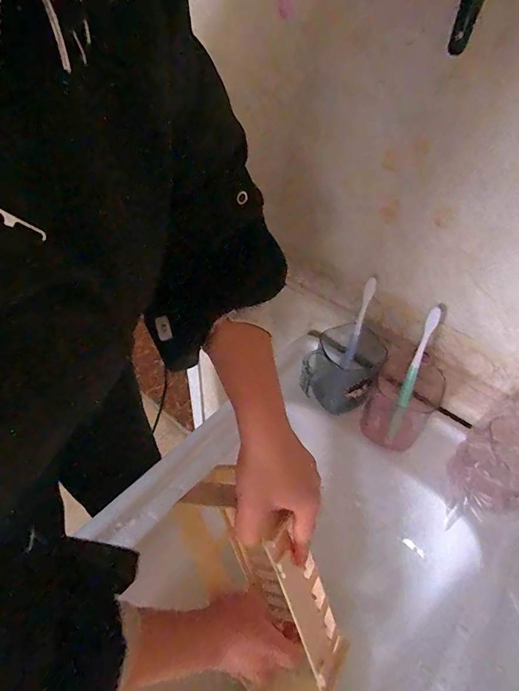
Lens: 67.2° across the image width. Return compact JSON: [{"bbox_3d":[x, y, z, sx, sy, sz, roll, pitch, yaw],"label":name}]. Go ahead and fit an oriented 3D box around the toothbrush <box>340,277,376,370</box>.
[{"bbox_3d":[0.130,-0.026,0.516,0.014,0.126,0.010,16,19,11],"label":"toothbrush"}]

